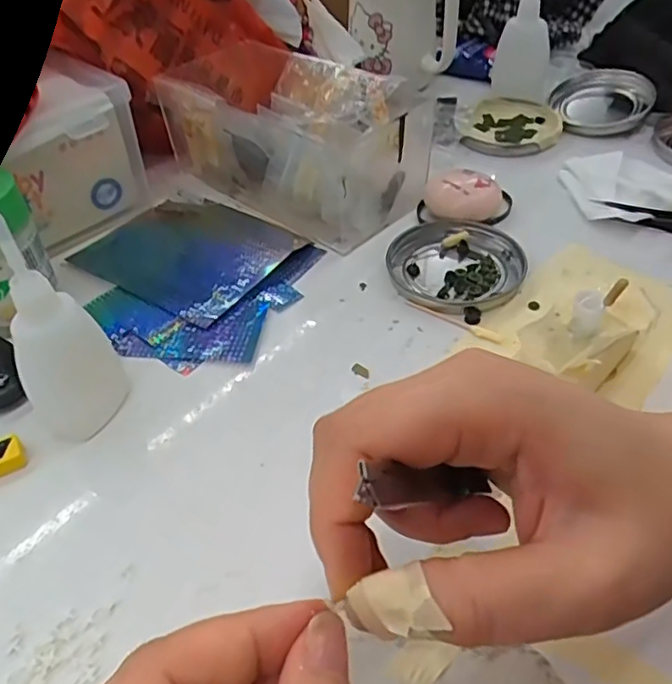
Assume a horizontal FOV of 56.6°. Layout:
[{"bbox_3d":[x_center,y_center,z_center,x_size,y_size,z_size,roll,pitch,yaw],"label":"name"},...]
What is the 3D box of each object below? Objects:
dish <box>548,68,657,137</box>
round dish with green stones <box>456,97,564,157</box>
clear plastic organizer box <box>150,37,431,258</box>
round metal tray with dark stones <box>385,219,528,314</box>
[{"bbox_3d":[0.212,-0.196,0.501,0.075,0.021,0.090,15,47,17],"label":"dish"},{"bbox_3d":[0.135,-0.172,0.488,0.076,0.010,0.083,4,45,7],"label":"round dish with green stones"},{"bbox_3d":[-0.031,-0.141,0.426,0.177,0.071,0.100,33,54,31],"label":"clear plastic organizer box"},{"bbox_3d":[0.069,-0.046,0.368,0.077,0.010,0.076,-2,44,1],"label":"round metal tray with dark stones"}]

